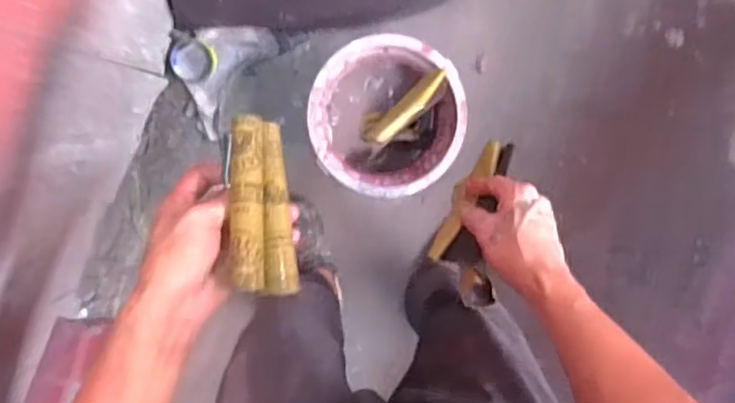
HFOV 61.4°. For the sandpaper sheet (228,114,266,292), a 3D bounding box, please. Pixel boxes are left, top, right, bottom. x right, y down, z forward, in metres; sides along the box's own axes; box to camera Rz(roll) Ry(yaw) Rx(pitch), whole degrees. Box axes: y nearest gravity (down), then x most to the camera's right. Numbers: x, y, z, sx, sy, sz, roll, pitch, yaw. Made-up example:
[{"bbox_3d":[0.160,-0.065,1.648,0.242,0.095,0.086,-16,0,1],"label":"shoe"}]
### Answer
[{"bbox_3d":[-0.094,0.001,0.486,0.025,0.023,0.138,-1,76,-6],"label":"sandpaper sheet"}]

